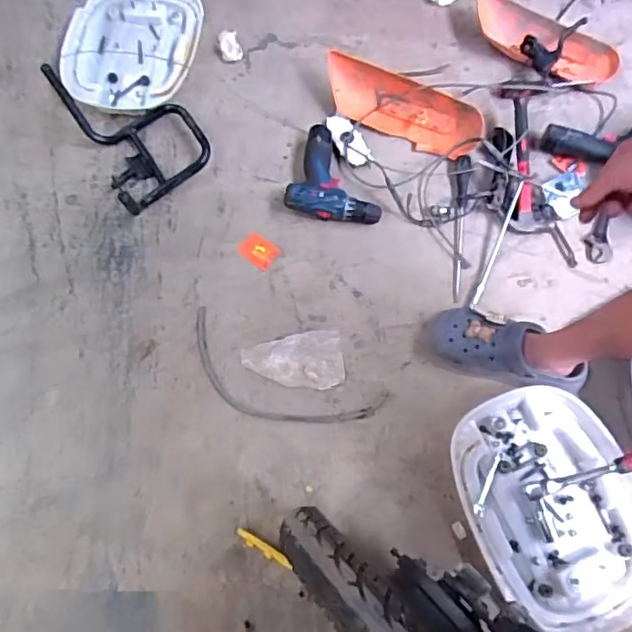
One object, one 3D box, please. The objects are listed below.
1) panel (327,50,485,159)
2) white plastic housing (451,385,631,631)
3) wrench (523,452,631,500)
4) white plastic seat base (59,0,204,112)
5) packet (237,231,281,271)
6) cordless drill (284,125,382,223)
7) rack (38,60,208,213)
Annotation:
[{"bbox_3d":[0.170,-0.419,1.141,0.332,0.040,0.111,27,105,9],"label":"panel"},{"bbox_3d":[0.370,0.294,0.888,0.267,0.047,0.347,-26,73,-12],"label":"white plastic housing"},{"bbox_3d":[0.433,0.233,0.853,0.234,0.030,0.026,-22,70,16],"label":"wrench"},{"bbox_3d":[-0.389,-0.577,1.191,0.268,0.038,0.343,3,70,-2],"label":"white plastic seat base"},{"bbox_3d":[-0.107,-0.122,1.058,0.070,0.008,0.054,35,72,10],"label":"packet"},{"bbox_3d":[0.050,-0.261,1.090,0.182,0.052,0.188,19,70,4],"label":"cordless drill"},{"bbox_3d":[-0.320,-0.336,1.054,0.212,0.127,0.314,-31,74,-13],"label":"rack"}]

